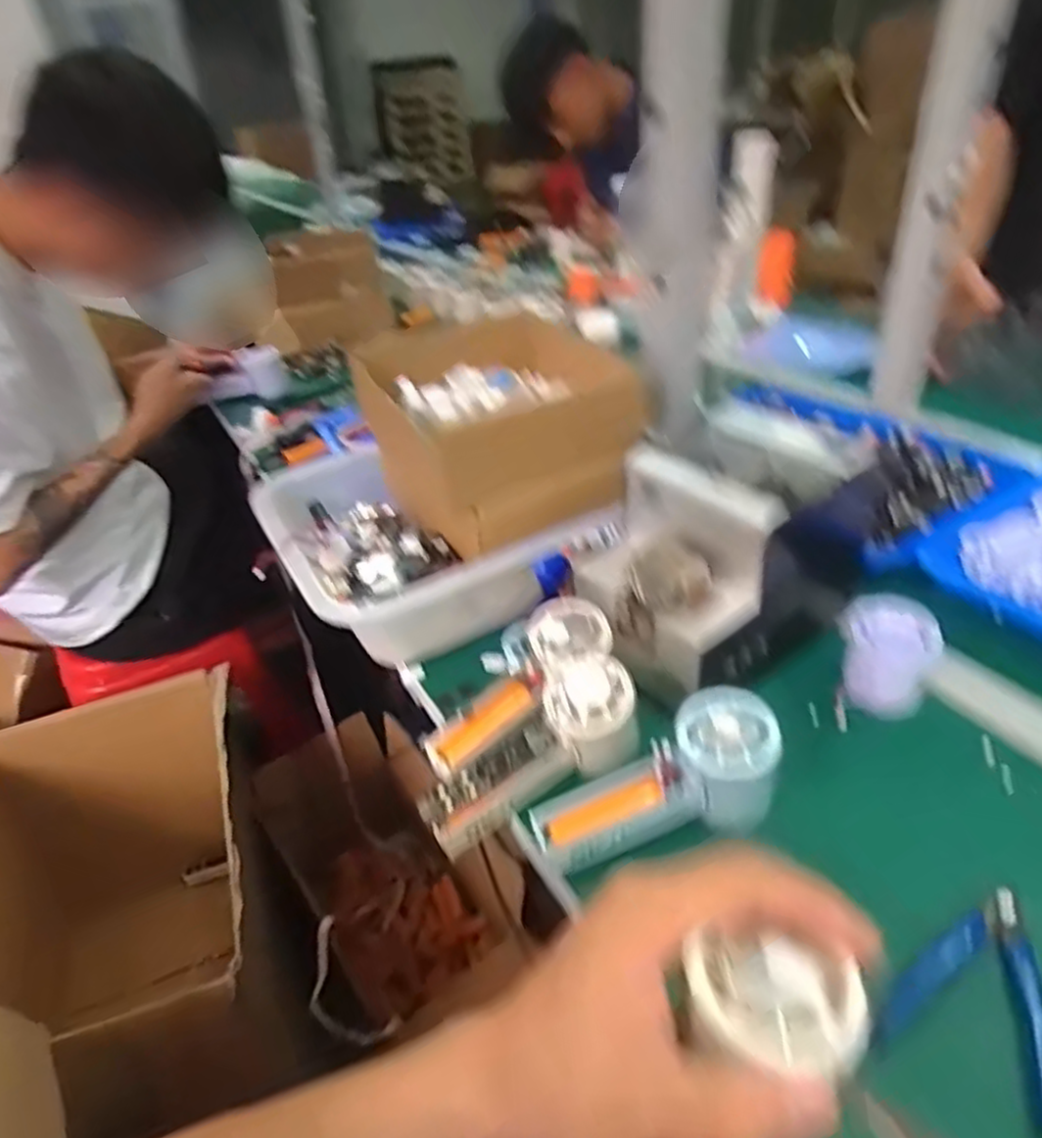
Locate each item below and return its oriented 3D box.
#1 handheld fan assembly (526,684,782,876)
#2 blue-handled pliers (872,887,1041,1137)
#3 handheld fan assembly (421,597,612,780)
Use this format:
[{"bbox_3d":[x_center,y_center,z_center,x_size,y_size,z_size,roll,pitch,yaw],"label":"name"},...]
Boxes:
[{"bbox_3d":[0.085,0.134,0.444,0.154,0.053,0.062,-28,38,-1],"label":"handheld fan assembly"},{"bbox_3d":[0.225,0.204,0.364,0.072,0.018,0.102,19,42,31],"label":"blue-handled pliers"},{"bbox_3d":[0.001,0.078,0.507,0.157,0.027,0.060,-44,47,-17],"label":"handheld fan assembly"}]

